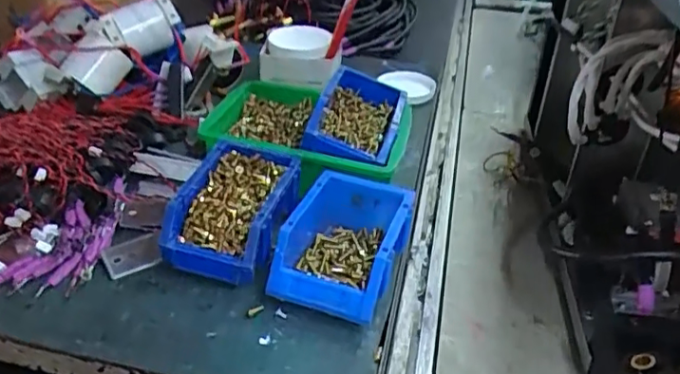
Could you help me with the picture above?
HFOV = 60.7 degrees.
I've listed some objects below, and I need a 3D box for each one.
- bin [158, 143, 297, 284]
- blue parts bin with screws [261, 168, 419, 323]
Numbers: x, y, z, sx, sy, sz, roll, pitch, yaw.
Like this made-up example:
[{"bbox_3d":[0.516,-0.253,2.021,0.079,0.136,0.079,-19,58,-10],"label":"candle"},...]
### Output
[{"bbox_3d":[-0.115,0.031,0.638,0.106,0.087,0.155,9,35,10],"label":"bin"},{"bbox_3d":[0.006,0.056,0.599,0.112,0.064,0.152,12,35,14],"label":"blue parts bin with screws"}]

